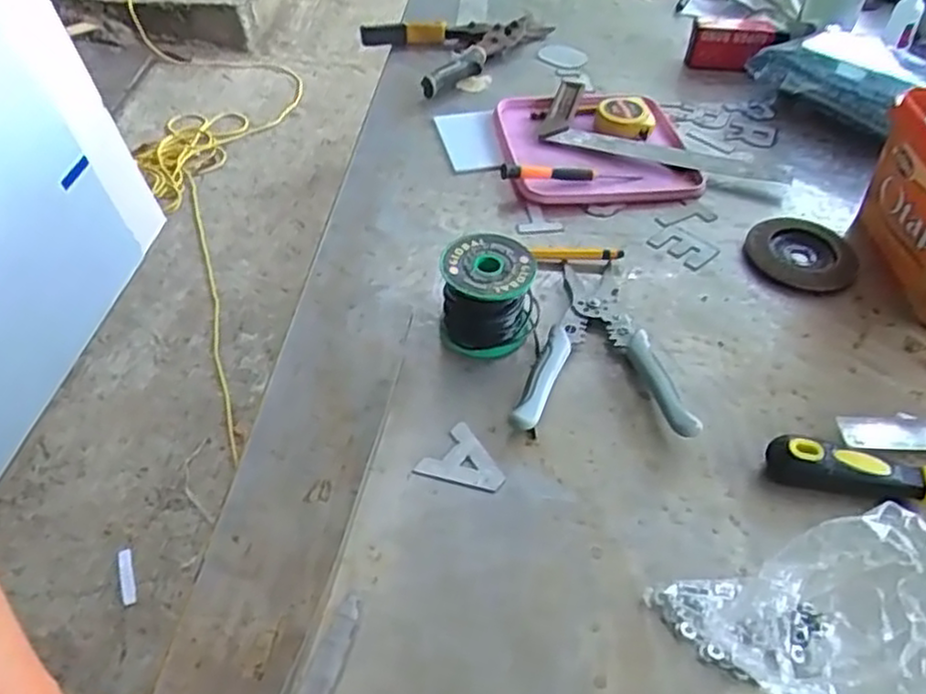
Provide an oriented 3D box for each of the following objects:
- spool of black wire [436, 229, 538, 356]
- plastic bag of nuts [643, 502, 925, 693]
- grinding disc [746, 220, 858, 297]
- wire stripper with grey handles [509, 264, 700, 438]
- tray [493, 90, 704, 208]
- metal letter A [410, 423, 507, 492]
[{"bbox_3d":[0.020,-0.038,0.564,0.074,0.073,0.065,15,48,12],"label":"spool of black wire"},{"bbox_3d":[0.158,0.142,0.356,0.118,0.134,0.088,21,49,17],"label":"plastic bag of nuts"},{"bbox_3d":[0.305,-0.084,0.660,0.095,0.012,0.095,1,46,-1],"label":"grinding disc"},{"bbox_3d":[0.102,-0.008,0.569,0.124,0.029,0.181,3,46,1],"label":"wire stripper with grey handles"},{"bbox_3d":[0.136,-0.210,0.757,0.196,0.035,0.185,-4,47,-7],"label":"tray"},{"bbox_3d":[0.003,0.080,0.494,0.053,0.004,0.049,30,52,24],"label":"metal letter A"}]

